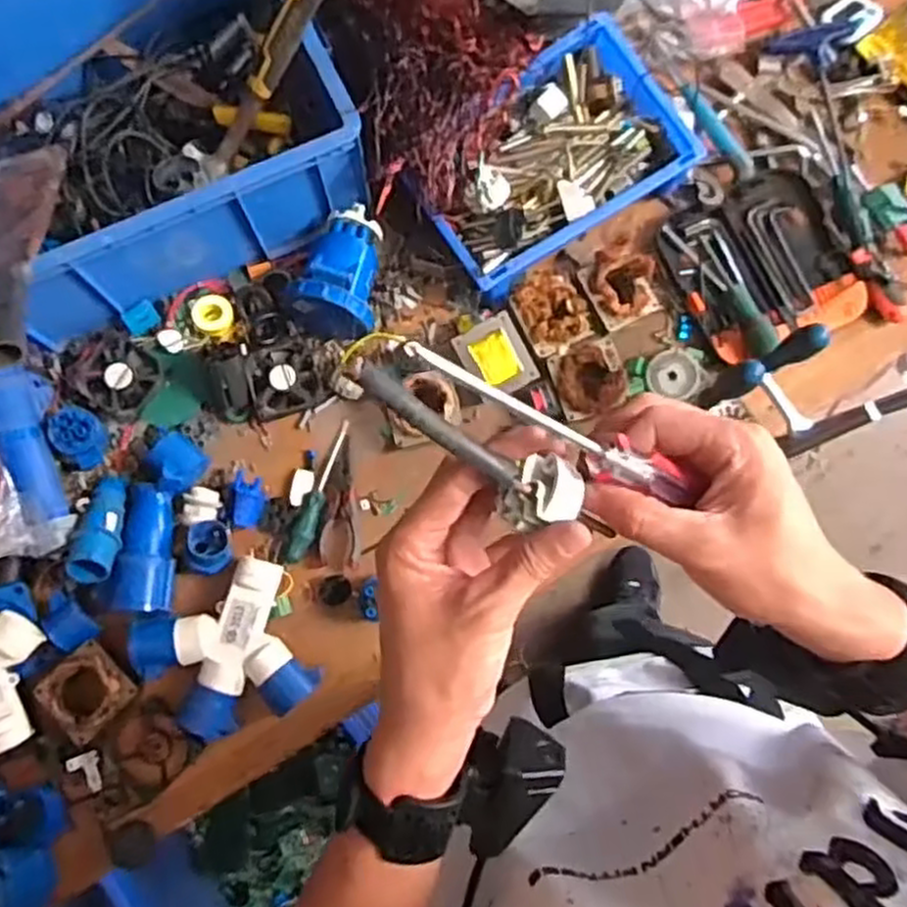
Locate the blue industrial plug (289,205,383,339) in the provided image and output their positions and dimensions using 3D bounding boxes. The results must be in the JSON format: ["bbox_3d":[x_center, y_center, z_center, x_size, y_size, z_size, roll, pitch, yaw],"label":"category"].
[{"bbox_3d":[-0.134,-0.213,0.880,0.093,0.091,0.142,2,77,1],"label":"blue industrial plug"}]

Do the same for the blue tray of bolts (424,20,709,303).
[{"bbox_3d":[0.108,-0.345,0.909,0.311,0.075,0.206,-33,79,-6],"label":"blue tray of bolts"}]

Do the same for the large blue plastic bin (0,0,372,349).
[{"bbox_3d":[-0.390,-0.389,0.882,0.471,0.163,0.426,-28,78,-6],"label":"large blue plastic bin"}]

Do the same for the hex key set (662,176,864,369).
[{"bbox_3d":[0.382,-0.235,0.935,0.221,0.026,0.191,-24,78,-5],"label":"hex key set"}]

